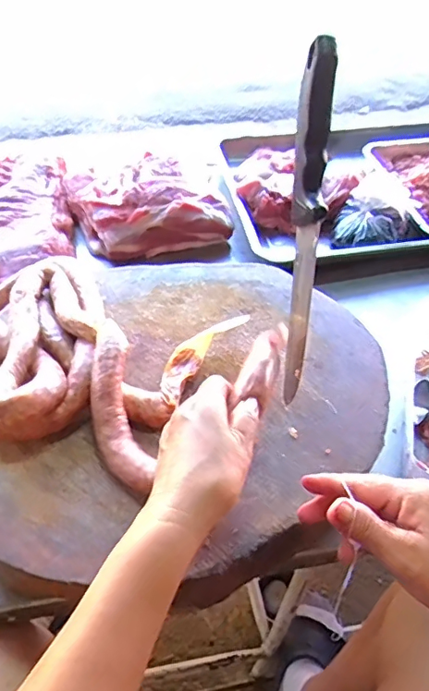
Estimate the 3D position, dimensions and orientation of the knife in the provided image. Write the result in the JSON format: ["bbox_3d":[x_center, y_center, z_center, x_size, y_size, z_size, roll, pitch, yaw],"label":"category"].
[{"bbox_3d":[0.080,-0.086,0.449,0.026,0.310,0.036,-2,25,-6],"label":"knife"}]

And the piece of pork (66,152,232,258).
[{"bbox_3d":[-0.113,-0.235,0.848,0.218,0.075,0.200,-17,53,-18],"label":"piece of pork"}]

